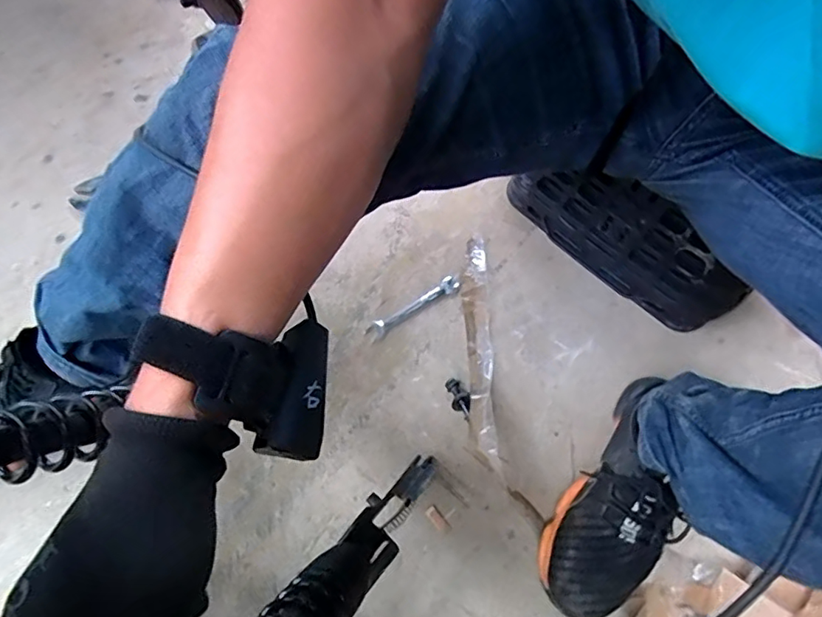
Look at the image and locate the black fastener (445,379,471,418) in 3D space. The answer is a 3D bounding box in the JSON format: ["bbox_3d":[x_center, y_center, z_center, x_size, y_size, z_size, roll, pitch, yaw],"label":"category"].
[{"bbox_3d":[0.057,0.106,0.619,0.022,0.015,0.051,-19,51,-9],"label":"black fastener"}]

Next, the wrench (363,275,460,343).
[{"bbox_3d":[0.003,-0.001,0.669,0.134,0.004,0.022,-31,73,-13],"label":"wrench"}]

